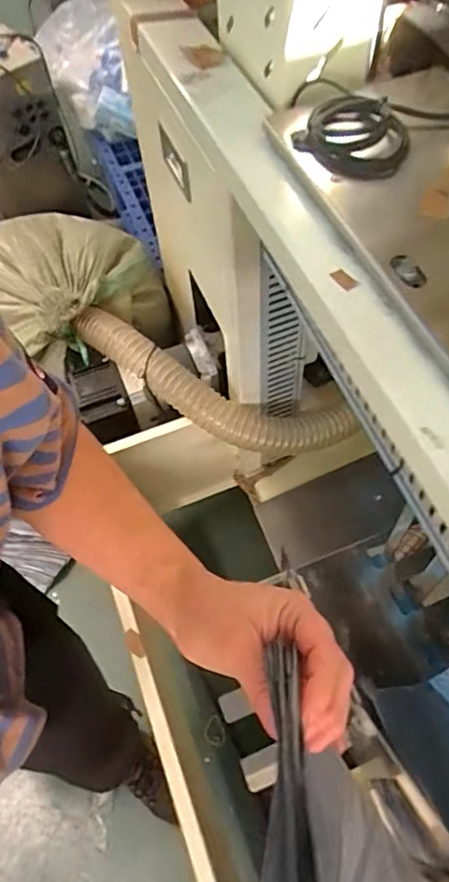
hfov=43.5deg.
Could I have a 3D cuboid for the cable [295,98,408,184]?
[{"bbox_3d":[0.116,-0.284,0.532,0.077,0.046,0.114,-33,63,-14],"label":"cable"}]

